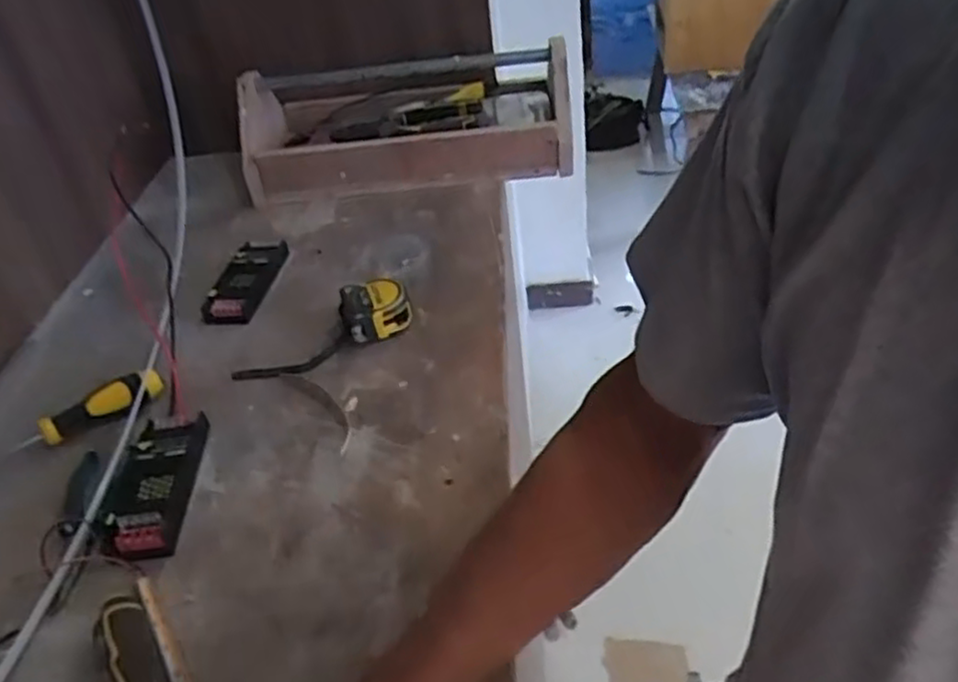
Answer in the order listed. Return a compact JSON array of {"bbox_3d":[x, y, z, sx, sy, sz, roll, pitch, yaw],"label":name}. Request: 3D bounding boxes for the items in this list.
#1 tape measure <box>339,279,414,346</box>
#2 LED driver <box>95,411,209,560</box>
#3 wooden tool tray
[{"bbox_3d":[-0.110,-0.035,0.773,0.067,0.049,0.066,-16,39,-11],"label":"tape measure"},{"bbox_3d":[-0.272,0.117,0.620,0.067,0.032,0.136,-6,39,2],"label":"LED driver"},{"bbox_3d":[-0.108,-0.317,1.055,0.456,0.145,0.210,-5,38,5],"label":"wooden tool tray"}]

